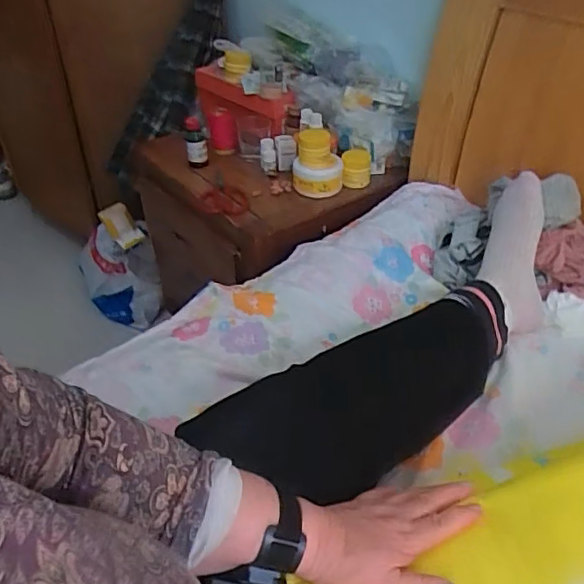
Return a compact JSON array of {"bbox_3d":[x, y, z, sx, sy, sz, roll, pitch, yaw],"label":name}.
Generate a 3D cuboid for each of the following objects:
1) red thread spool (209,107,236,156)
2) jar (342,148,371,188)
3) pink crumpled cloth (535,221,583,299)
[{"bbox_3d":[-0.148,-0.347,1.207,0.053,0.095,0.048,-5,39,-6],"label":"red thread spool"},{"bbox_3d":[0.129,-0.246,1.133,0.057,0.062,0.052,-1,40,1],"label":"jar"},{"bbox_3d":[0.435,-0.052,0.850,0.122,0.078,0.097,23,46,27],"label":"pink crumpled cloth"}]

